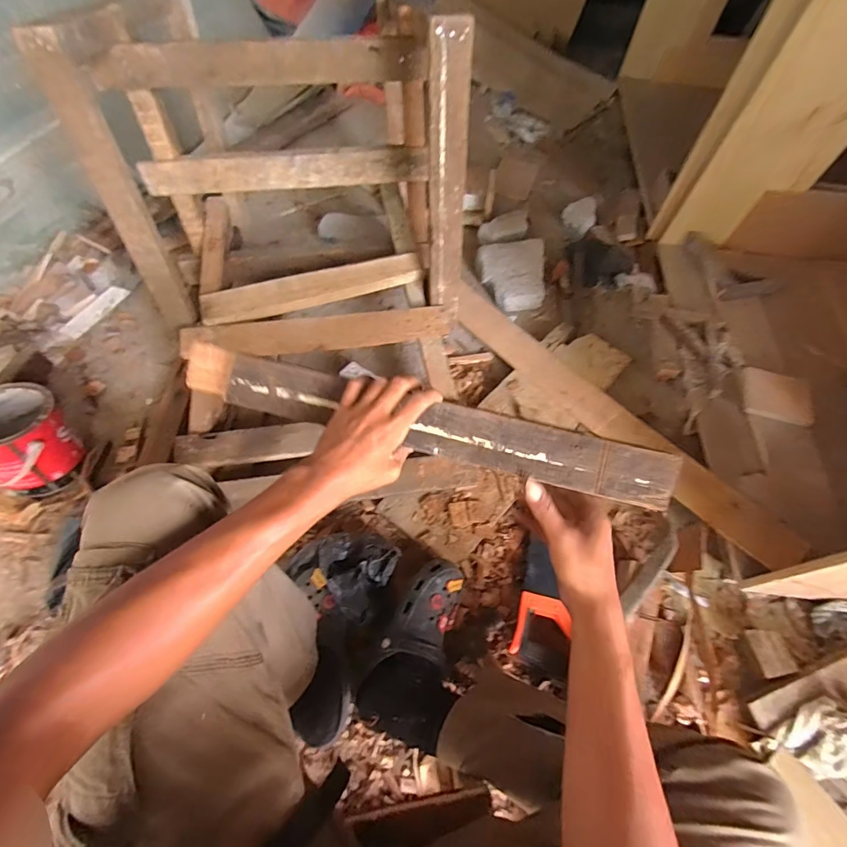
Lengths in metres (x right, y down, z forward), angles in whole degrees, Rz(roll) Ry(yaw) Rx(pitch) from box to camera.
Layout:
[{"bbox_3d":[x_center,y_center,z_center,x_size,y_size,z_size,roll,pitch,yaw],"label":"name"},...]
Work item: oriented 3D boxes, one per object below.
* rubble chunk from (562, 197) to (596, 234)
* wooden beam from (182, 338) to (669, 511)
[{"bbox_3d":[0.454,-0.607,1.244,0.089,0.068,0.085,13,62,7],"label":"rubble chunk"},{"bbox_3d":[-0.007,-0.002,0.469,0.523,0.038,0.063,14,100,8],"label":"wooden beam"}]

